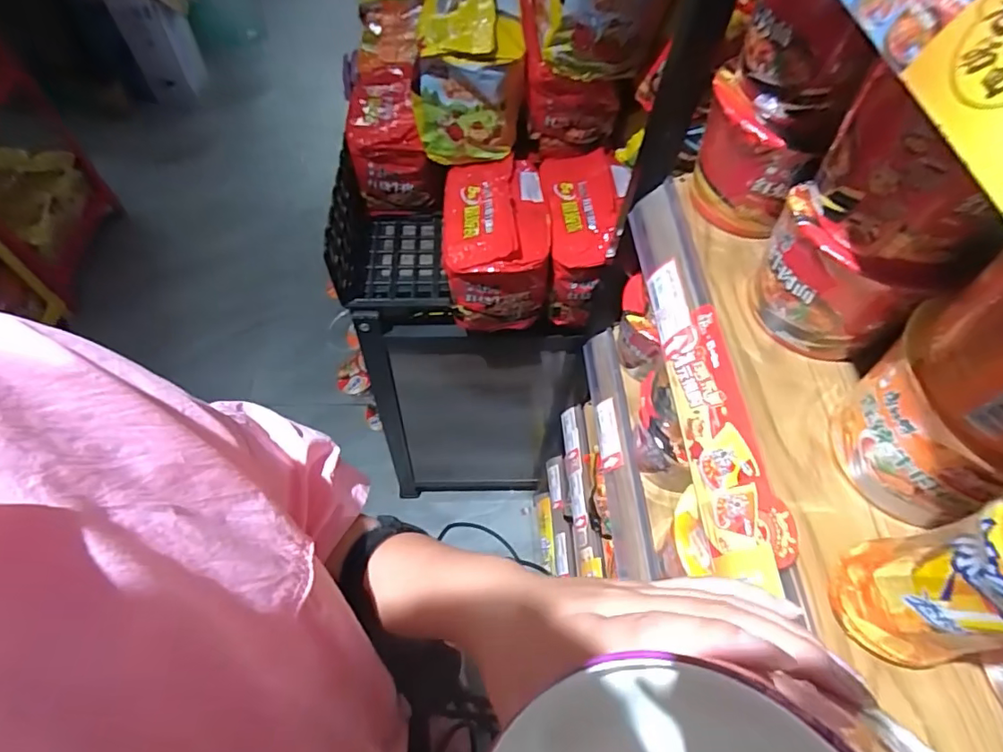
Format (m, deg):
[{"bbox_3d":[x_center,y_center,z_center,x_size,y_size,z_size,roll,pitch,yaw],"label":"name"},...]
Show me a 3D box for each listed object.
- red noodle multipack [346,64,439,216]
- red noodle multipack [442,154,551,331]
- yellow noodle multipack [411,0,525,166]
[{"bbox_3d":[-0.177,-0.368,0.850,0.114,0.151,0.225,-10,60,-9],"label":"red noodle multipack"},{"bbox_3d":[-0.009,-0.186,0.757,0.131,0.158,0.198,-2,60,-4],"label":"red noodle multipack"},{"bbox_3d":[-0.042,-0.409,0.720,0.133,0.159,0.186,3,59,-2],"label":"yellow noodle multipack"}]

